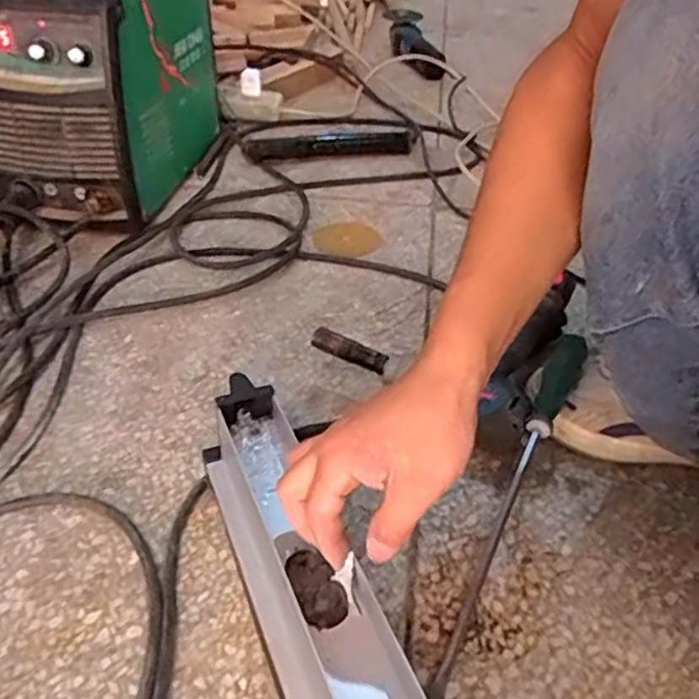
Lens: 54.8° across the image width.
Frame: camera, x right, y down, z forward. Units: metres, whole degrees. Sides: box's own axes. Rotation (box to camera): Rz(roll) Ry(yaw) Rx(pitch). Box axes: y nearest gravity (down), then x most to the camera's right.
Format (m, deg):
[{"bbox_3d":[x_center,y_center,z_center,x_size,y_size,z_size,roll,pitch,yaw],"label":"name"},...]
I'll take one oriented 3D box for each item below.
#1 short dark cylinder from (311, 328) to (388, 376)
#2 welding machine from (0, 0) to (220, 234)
[{"bbox_3d":[0.000,0.002,0.665,0.079,0.019,0.019,21,42,23],"label":"short dark cylinder"},{"bbox_3d":[-0.356,-0.399,0.972,0.224,0.294,0.367,7,39,7],"label":"welding machine"}]

